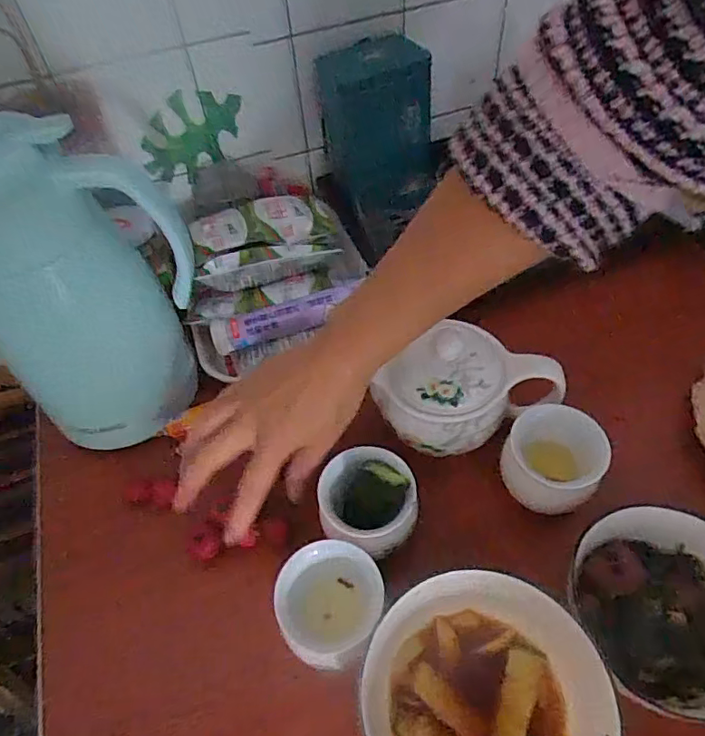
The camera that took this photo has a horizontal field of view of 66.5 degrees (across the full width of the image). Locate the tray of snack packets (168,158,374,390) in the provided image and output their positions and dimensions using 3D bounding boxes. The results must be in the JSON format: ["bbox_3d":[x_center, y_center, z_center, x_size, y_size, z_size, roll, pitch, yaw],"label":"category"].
[{"bbox_3d":[-0.087,-0.114,0.536,0.180,0.060,0.240,-20,53,-10],"label":"tray of snack packets"}]

